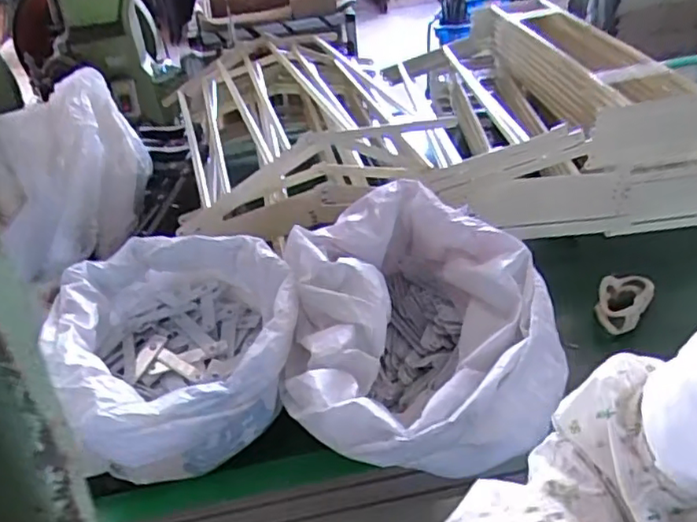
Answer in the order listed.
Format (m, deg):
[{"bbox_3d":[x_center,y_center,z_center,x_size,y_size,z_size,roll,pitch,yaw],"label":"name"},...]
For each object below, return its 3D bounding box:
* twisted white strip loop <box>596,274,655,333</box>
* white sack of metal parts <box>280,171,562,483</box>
[{"bbox_3d":[0.375,0.057,0.858,0.066,0.042,0.091,12,38,27],"label":"twisted white strip loop"},{"bbox_3d":[0.076,0.074,0.743,0.293,0.167,0.377,-8,33,0],"label":"white sack of metal parts"}]

